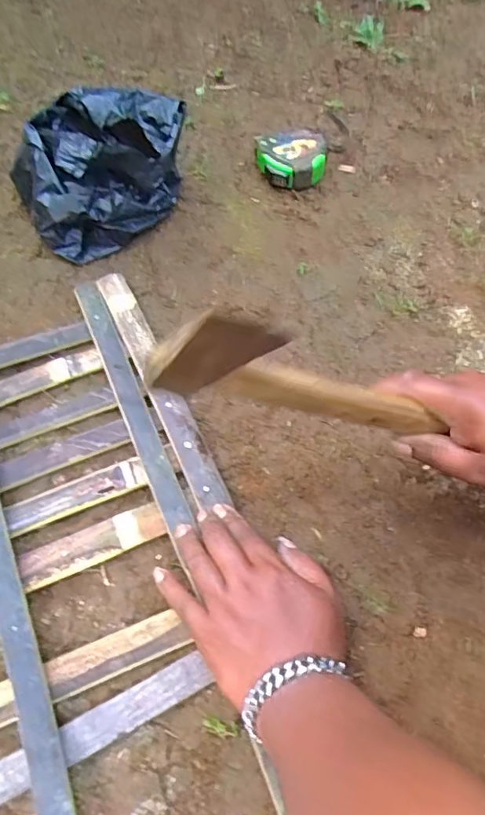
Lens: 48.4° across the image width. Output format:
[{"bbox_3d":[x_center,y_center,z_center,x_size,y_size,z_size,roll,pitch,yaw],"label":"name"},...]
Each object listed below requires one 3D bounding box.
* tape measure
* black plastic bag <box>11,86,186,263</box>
[{"bbox_3d":[0.058,-0.295,0.648,0.081,0.042,0.056,-2,62,1],"label":"tape measure"},{"bbox_3d":[-0.151,-0.269,0.598,0.194,0.123,0.137,-31,65,-14],"label":"black plastic bag"}]

